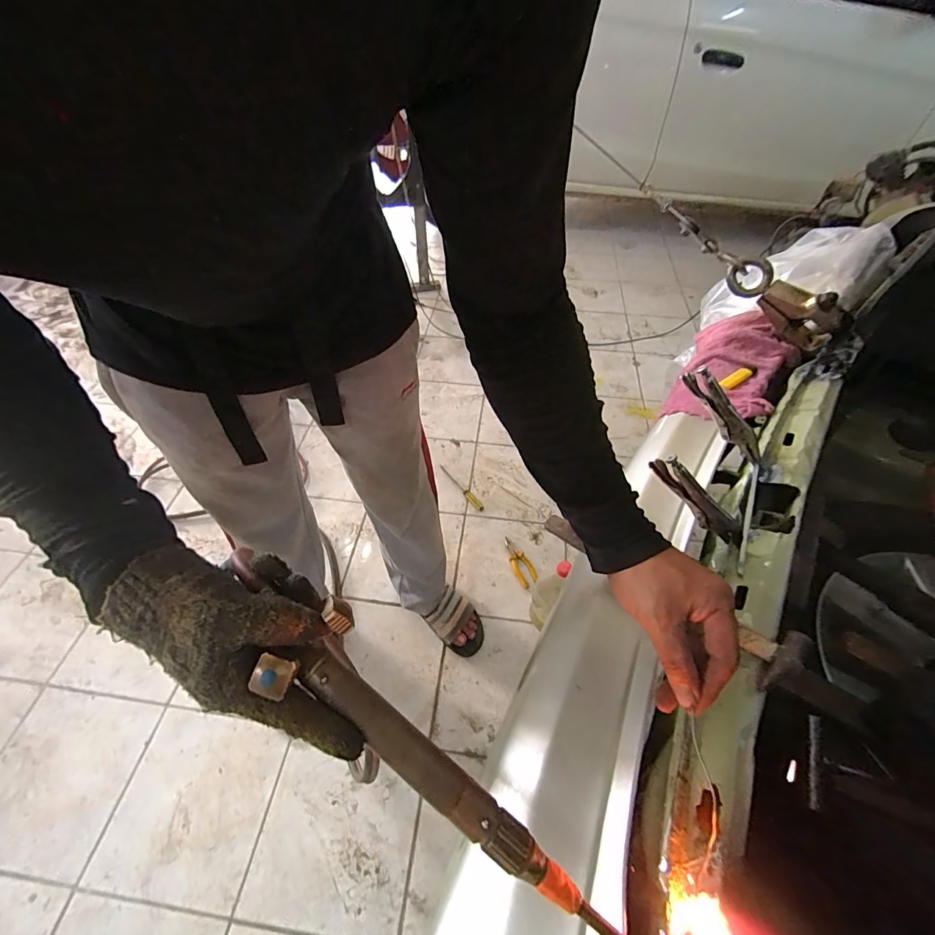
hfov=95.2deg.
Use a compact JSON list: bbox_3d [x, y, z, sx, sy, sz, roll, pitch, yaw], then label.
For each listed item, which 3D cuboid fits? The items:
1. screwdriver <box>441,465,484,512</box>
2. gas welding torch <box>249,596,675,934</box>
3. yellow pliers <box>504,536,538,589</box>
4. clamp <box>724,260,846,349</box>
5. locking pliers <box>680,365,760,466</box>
[{"bbox_3d":[-0.018,0.065,1.354,0.026,0.018,0.213,-29,58,-22],"label":"screwdriver"},{"bbox_3d":[0.005,0.206,0.270,0.306,0.029,0.058,40,66,2],"label":"gas welding torch"},{"bbox_3d":[0.145,0.261,1.194,0.053,0.013,0.156,-14,53,-12],"label":"yellow pliers"},{"bbox_3d":[0.523,-0.277,0.705,0.193,0.087,0.040,42,67,6],"label":"clamp"},{"bbox_3d":[0.322,-0.062,0.534,0.018,0.041,0.144,-43,98,-22],"label":"locking pliers"}]

